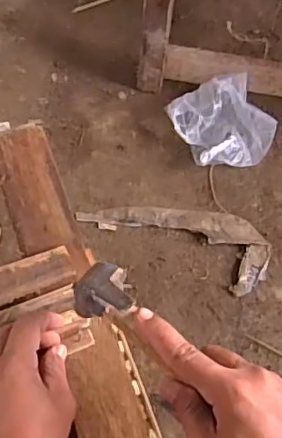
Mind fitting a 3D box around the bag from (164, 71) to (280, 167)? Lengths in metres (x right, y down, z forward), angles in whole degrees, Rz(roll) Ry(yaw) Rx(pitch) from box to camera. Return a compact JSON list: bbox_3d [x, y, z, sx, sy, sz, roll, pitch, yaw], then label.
[{"bbox_3d":[0.157,-0.176,1.056,0.179,0.059,0.177,-24,66,-18],"label":"bag"}]

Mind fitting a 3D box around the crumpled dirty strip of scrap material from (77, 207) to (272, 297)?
[{"bbox_3d":[0.068,0.016,0.970,0.314,0.017,0.132,26,61,9],"label":"crumpled dirty strip of scrap material"}]

